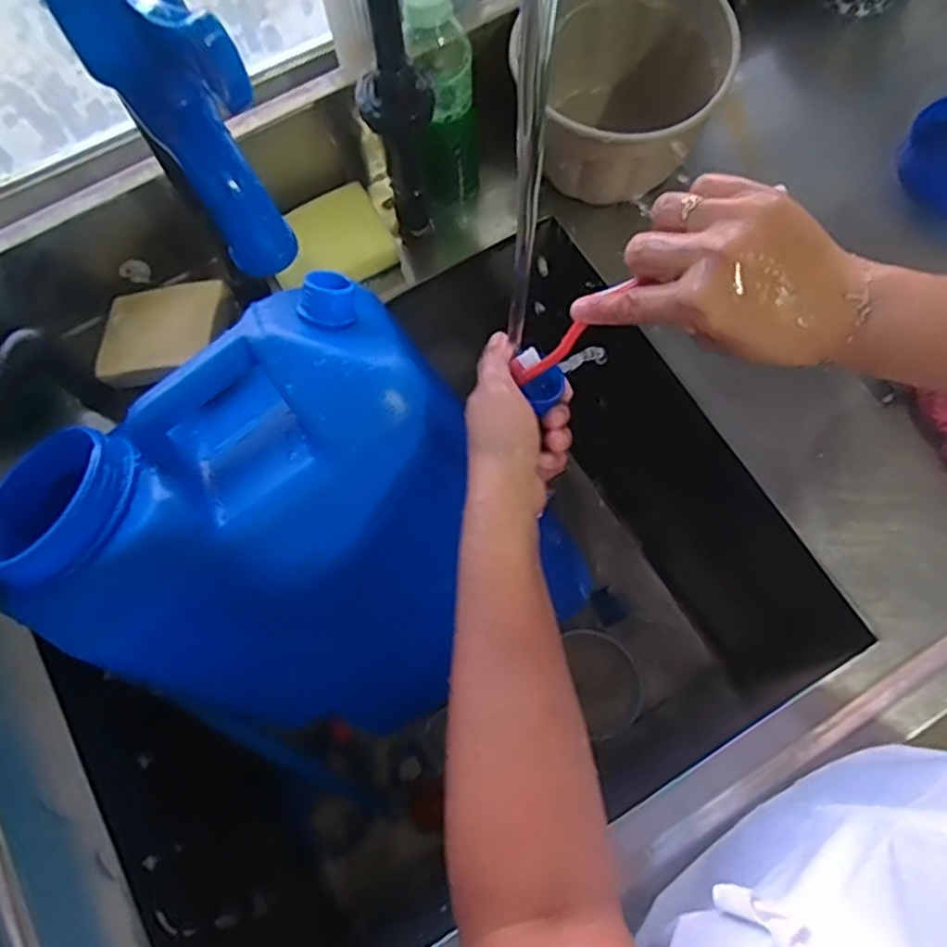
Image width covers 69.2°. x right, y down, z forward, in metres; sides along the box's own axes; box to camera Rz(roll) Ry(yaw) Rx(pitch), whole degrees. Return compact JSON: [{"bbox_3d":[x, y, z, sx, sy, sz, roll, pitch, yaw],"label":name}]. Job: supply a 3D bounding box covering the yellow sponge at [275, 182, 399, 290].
[{"bbox_3d":[-0.124,-0.196,0.580,0.097,0.029,0.080,-31,72,-9],"label":"yellow sponge"}]

